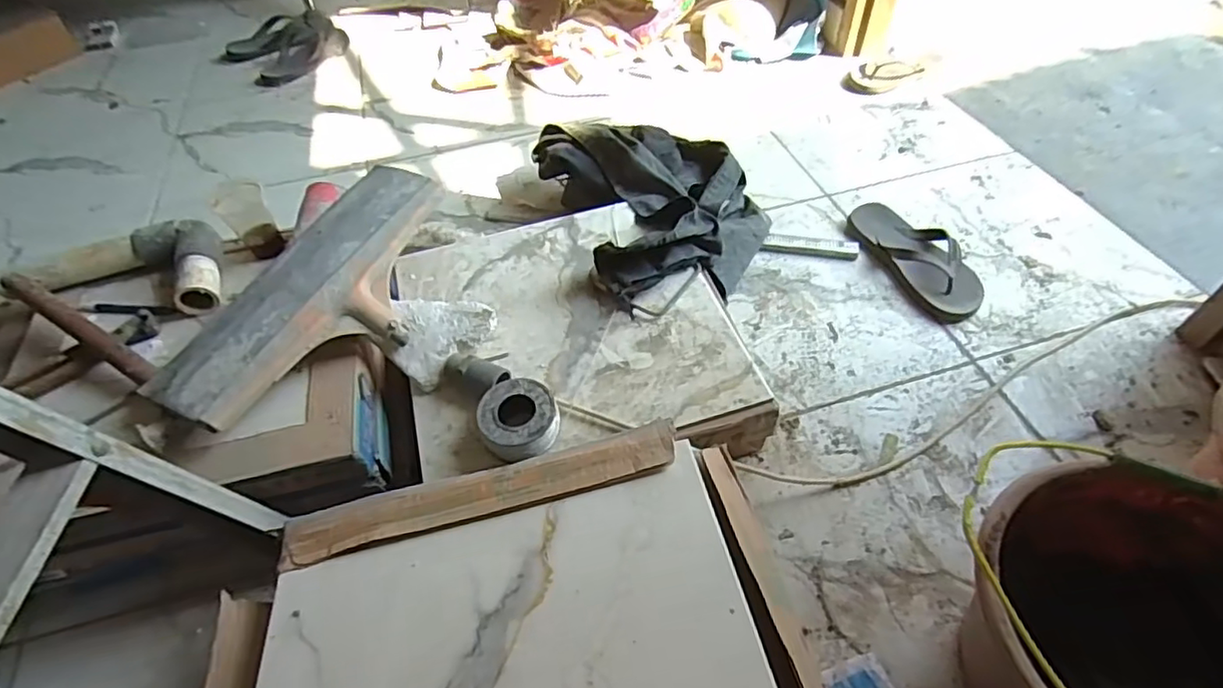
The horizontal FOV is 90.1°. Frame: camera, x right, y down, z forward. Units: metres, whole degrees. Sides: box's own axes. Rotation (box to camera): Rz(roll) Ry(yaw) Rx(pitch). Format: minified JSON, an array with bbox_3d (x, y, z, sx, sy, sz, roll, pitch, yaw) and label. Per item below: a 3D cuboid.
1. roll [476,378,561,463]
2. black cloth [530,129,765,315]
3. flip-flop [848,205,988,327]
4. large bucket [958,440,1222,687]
[{"bbox_3d":[-0.100,0.083,0.665,0.086,0.037,0.089,-5,50,-2],"label":"roll"},{"bbox_3d":[0.092,-0.228,0.975,0.328,0.186,0.409,-16,52,-10],"label":"black cloth"},{"bbox_3d":[0.482,-0.145,0.975,0.101,0.048,0.262,-18,52,-12],"label":"flip-flop"},{"bbox_3d":[0.434,0.270,0.521,0.284,0.212,0.263,-1,50,2],"label":"large bucket"}]

